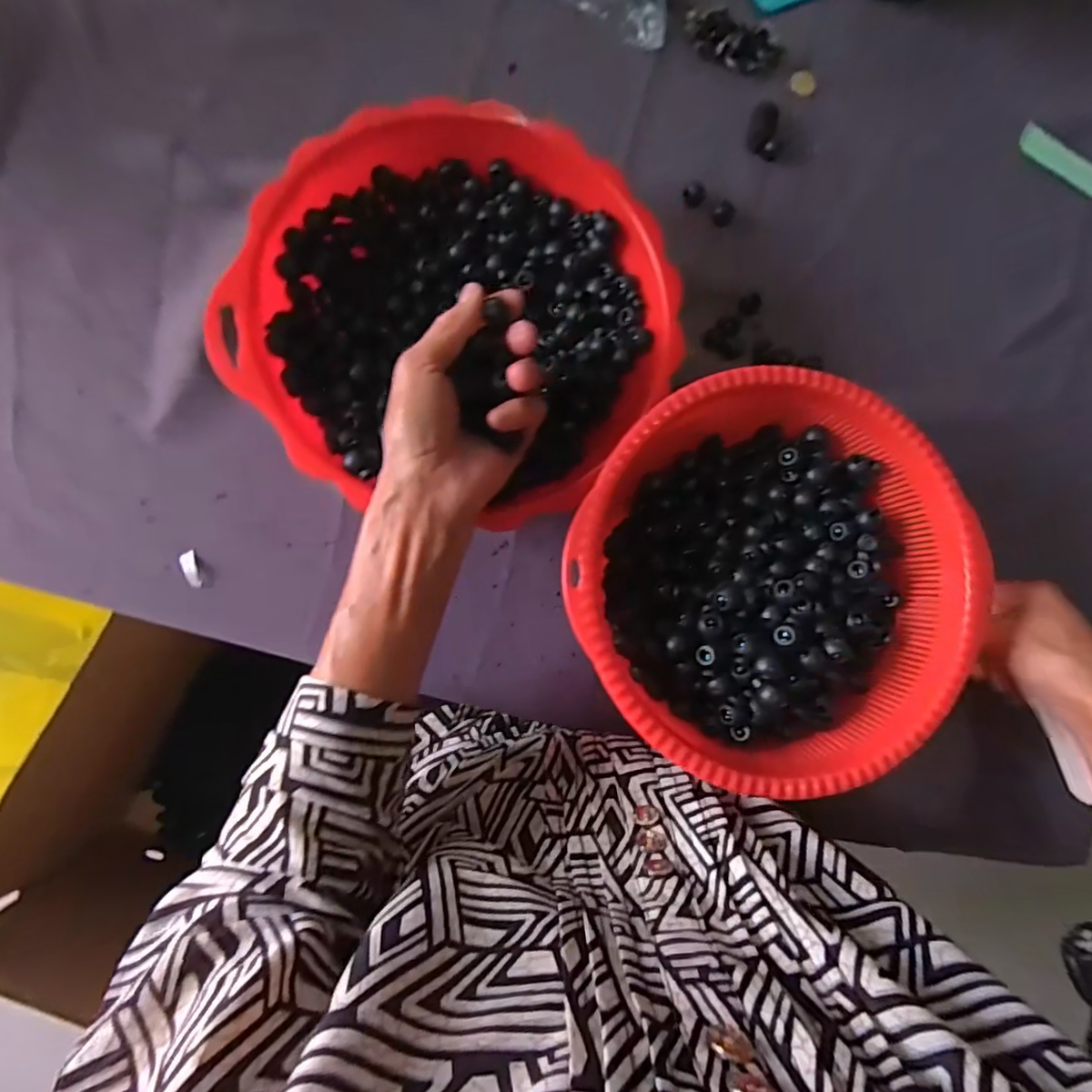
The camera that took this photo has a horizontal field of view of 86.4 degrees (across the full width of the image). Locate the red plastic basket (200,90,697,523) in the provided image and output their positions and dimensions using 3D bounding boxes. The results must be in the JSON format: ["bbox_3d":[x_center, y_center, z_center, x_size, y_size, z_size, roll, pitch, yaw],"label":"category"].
[{"bbox_3d":[-0.048,-0.136,0.363,0.238,0.072,0.236,1,85,-6],"label":"red plastic basket"}]

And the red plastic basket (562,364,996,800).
[{"bbox_3d":[0.132,0.019,0.356,0.229,0.068,0.225,1,86,-8],"label":"red plastic basket"}]

